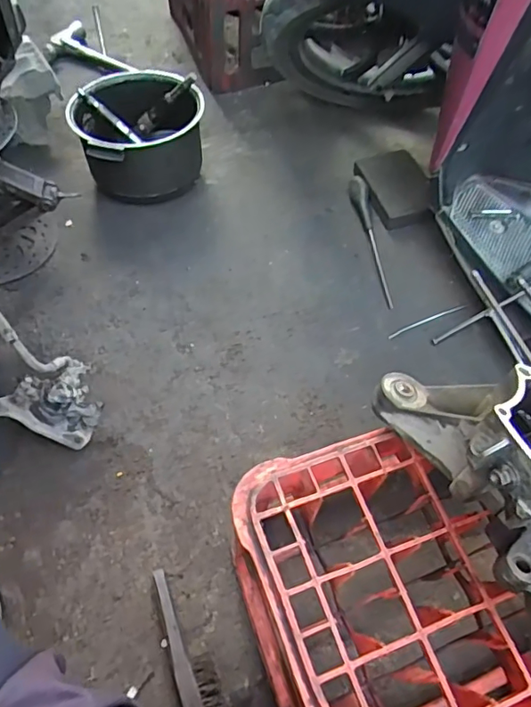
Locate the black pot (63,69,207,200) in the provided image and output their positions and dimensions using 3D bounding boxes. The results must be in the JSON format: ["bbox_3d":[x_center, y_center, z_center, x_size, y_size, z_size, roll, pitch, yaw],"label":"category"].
[{"bbox_3d":[-0.236,-0.403,1.004,0.230,0.144,0.230,-21,60,-15],"label":"black pot"}]

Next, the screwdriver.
[{"bbox_3d":[0.195,-0.219,0.988,0.030,0.026,0.315,-3,58,-6],"label":"screwdriver"}]

